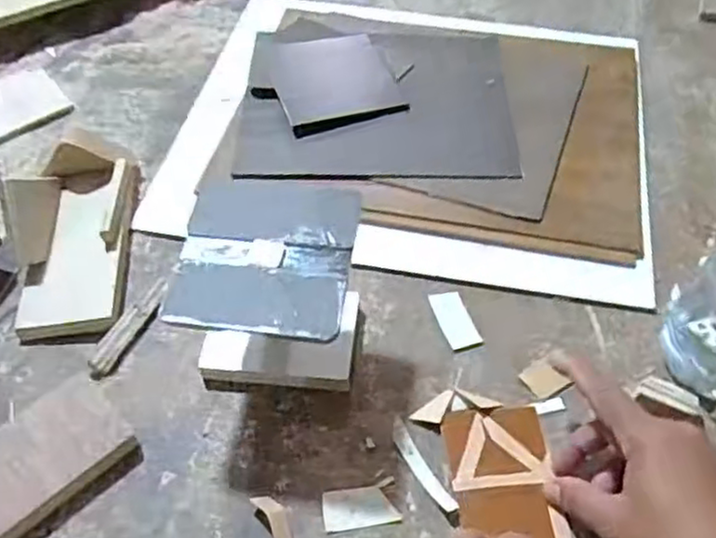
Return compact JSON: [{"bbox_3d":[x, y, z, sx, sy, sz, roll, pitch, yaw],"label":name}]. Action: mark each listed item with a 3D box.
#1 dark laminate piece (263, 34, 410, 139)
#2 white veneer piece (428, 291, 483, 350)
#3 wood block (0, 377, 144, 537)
[{"bbox_3d":[-0.024,-0.177,0.656,0.107,0.011,0.125,-15,53,-11],"label":"dark laminate piece"},{"bbox_3d":[0.070,0.036,0.509,0.024,0.004,0.047,-13,53,-10],"label":"white veneer piece"},{"bbox_3d":[-0.194,0.118,0.435,0.107,0.020,0.070,-36,60,-25],"label":"wood block"}]

